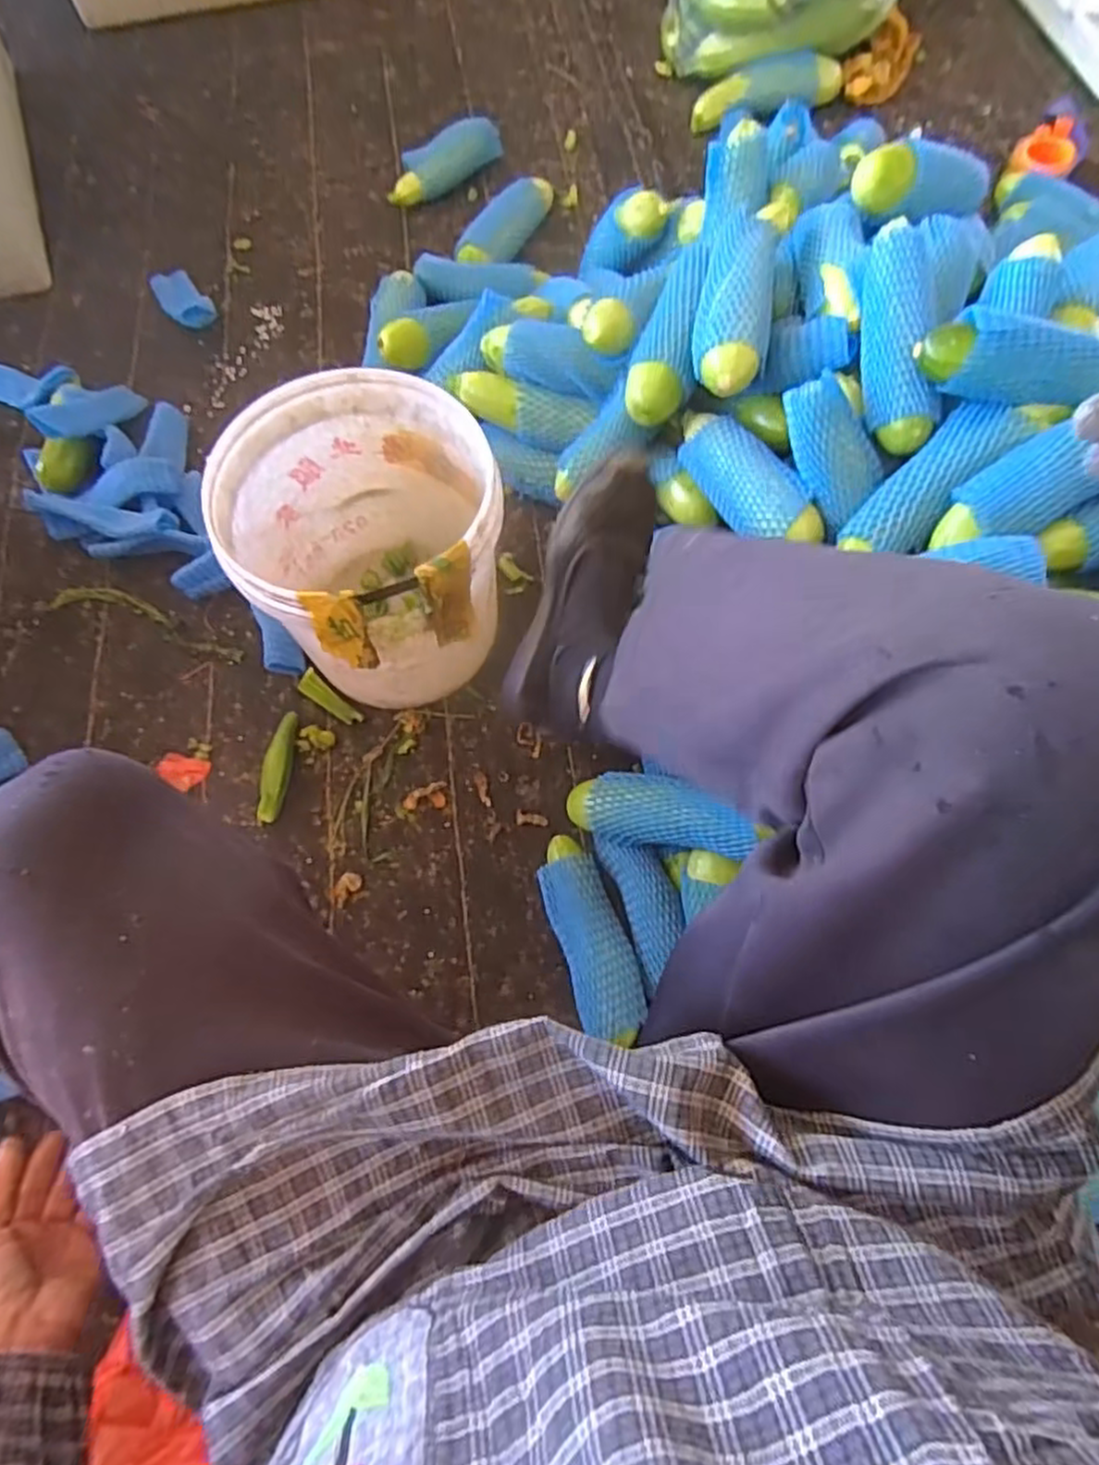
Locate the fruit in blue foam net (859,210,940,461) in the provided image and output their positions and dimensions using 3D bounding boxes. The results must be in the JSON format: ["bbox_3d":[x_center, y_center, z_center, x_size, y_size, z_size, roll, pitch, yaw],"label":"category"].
[{"bbox_3d":[0.312,-0.354,0.667,0.057,0.048,0.204,-2,89,-1],"label":"fruit in blue foam net"}]

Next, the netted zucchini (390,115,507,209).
[{"bbox_3d":[-0.162,-0.890,1.164,0.214,0.054,0.069,-41,74,-14],"label":"netted zucchini"}]

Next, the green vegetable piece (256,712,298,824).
[{"bbox_3d":[-0.293,0.036,0.806,0.028,0.027,0.123,2,68,1],"label":"green vegetable piece"}]

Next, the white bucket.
[{"bbox_3d":[-0.176,-0.173,0.772,0.244,0.256,0.262,0,68,0],"label":"white bucket"}]

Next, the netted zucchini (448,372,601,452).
[{"bbox_3d":[-0.039,-0.382,0.878,0.182,0.049,0.050,25,71,10],"label":"netted zucchini"}]

